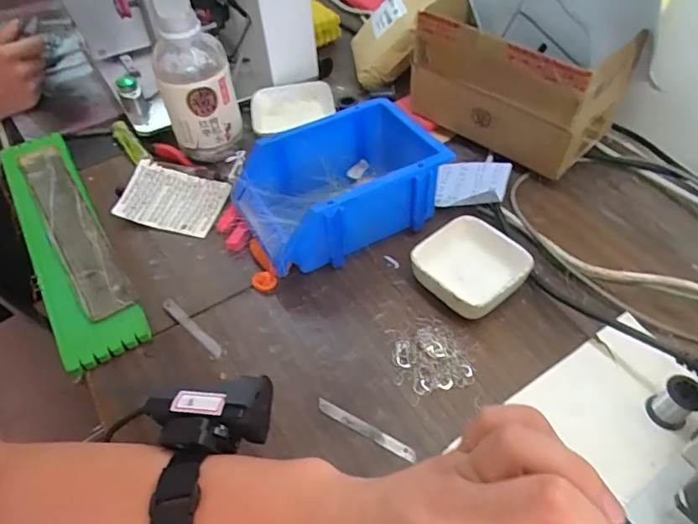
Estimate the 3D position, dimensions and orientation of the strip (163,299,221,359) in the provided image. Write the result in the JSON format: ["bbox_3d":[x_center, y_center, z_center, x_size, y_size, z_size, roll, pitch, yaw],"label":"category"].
[{"bbox_3d":[-0.135,0.055,0.439,0.078,0.004,0.010,34,58,29],"label":"strip"}]

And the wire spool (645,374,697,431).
[{"bbox_3d":[0.233,0.099,0.365,0.024,0.032,0.025,-1,48,2],"label":"wire spool"}]

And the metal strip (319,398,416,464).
[{"bbox_3d":[0.012,0.122,0.376,0.081,0.006,0.010,24,54,23],"label":"metal strip"}]

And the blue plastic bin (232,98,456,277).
[{"bbox_3d":[-0.006,-0.077,0.497,0.200,0.076,0.134,-20,50,-14],"label":"blue plastic bin"}]

